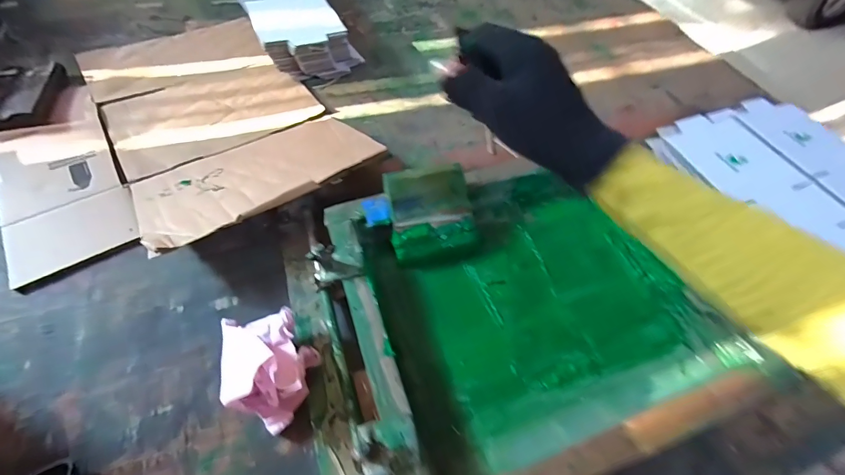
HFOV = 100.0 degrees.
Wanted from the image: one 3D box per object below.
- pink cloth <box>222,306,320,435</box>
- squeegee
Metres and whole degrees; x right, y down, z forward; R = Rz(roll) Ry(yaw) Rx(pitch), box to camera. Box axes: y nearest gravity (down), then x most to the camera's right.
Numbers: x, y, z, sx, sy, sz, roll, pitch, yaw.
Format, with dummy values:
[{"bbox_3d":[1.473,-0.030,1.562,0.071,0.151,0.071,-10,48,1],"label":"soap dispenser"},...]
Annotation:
[{"bbox_3d":[-0.154,0.120,0.352,0.082,0.065,0.119,-33,65,-24],"label":"pink cloth"},{"bbox_3d":[0.010,-0.032,0.437,0.103,0.018,0.110,-13,91,-12],"label":"squeegee"}]

